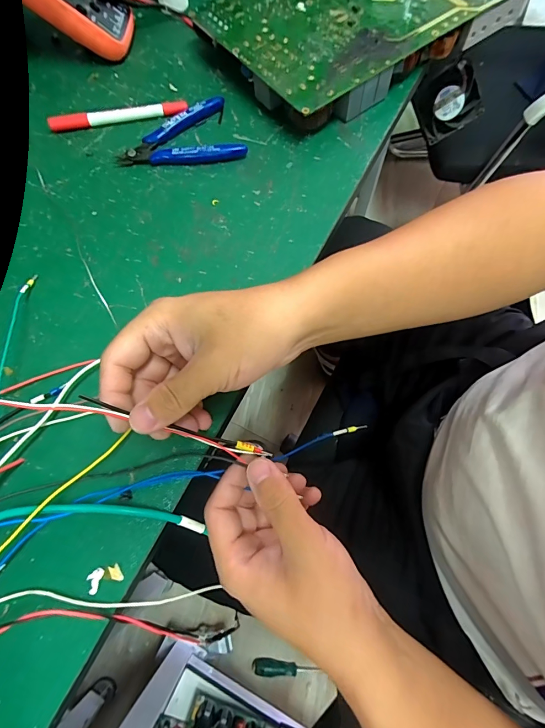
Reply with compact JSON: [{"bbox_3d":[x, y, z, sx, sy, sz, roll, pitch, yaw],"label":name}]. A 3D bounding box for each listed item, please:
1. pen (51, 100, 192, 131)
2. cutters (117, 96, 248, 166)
[{"bbox_3d":[-0.154,-0.248,0.363,0.135,0.013,0.011,-8,71,-2],"label":"pen"},{"bbox_3d":[-0.089,-0.225,0.355,0.117,0.014,0.072,-7,71,-1],"label":"cutters"}]

